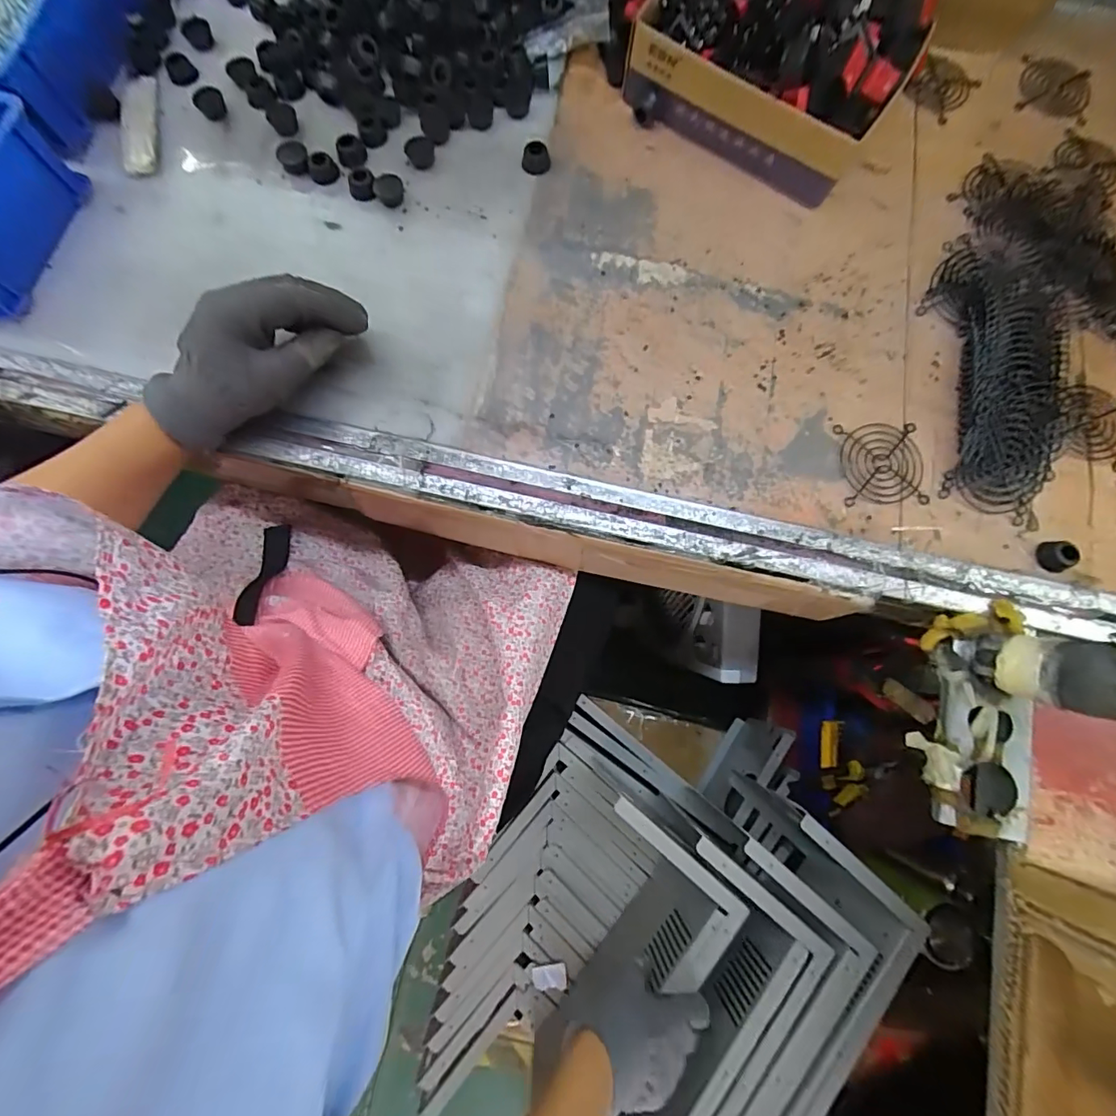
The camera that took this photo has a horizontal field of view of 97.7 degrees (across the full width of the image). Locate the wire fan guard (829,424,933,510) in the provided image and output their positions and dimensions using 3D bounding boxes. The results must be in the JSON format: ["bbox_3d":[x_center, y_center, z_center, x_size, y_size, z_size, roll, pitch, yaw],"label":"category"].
[{"bbox_3d":[0.257,-0.075,0.388,0.064,0.004,0.065,-3,78,-2],"label":"wire fan guard"}]

